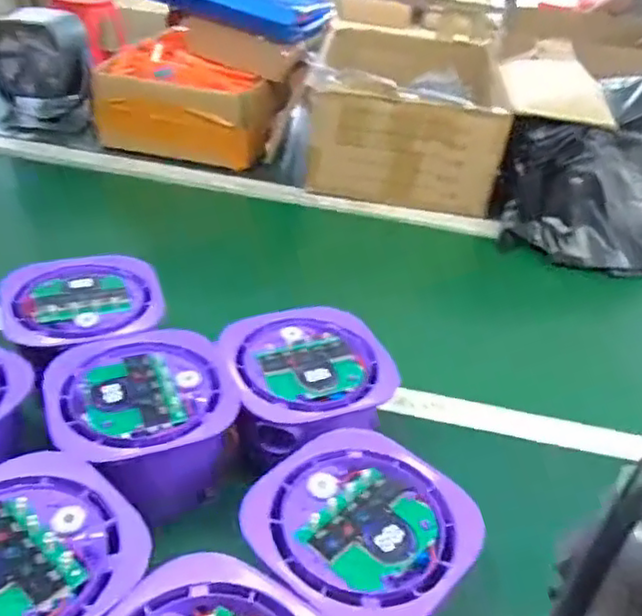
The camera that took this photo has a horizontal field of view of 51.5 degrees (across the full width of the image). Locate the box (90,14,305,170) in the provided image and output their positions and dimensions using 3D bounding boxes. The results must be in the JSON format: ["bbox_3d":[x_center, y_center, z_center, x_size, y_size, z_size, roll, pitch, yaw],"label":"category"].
[{"bbox_3d":[-0.210,-0.359,1.160,0.322,0.151,0.202,16,35,14],"label":"box"}]

